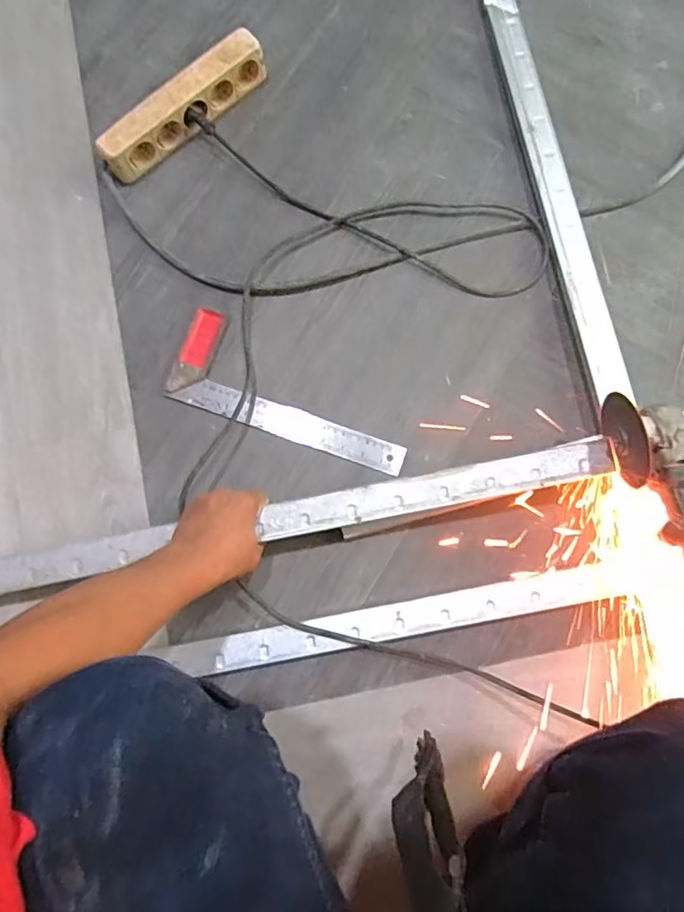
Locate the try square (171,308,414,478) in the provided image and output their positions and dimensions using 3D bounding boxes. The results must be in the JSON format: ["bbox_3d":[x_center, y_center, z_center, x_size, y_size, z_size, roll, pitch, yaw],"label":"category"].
[{"bbox_3d":[-0.060,-0.079,0.710,0.307,0.009,0.117,21,80,4],"label":"try square"}]

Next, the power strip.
[{"bbox_3d":[-0.207,-0.457,0.748,0.245,0.058,0.046,-43,82,-7],"label":"power strip"}]

